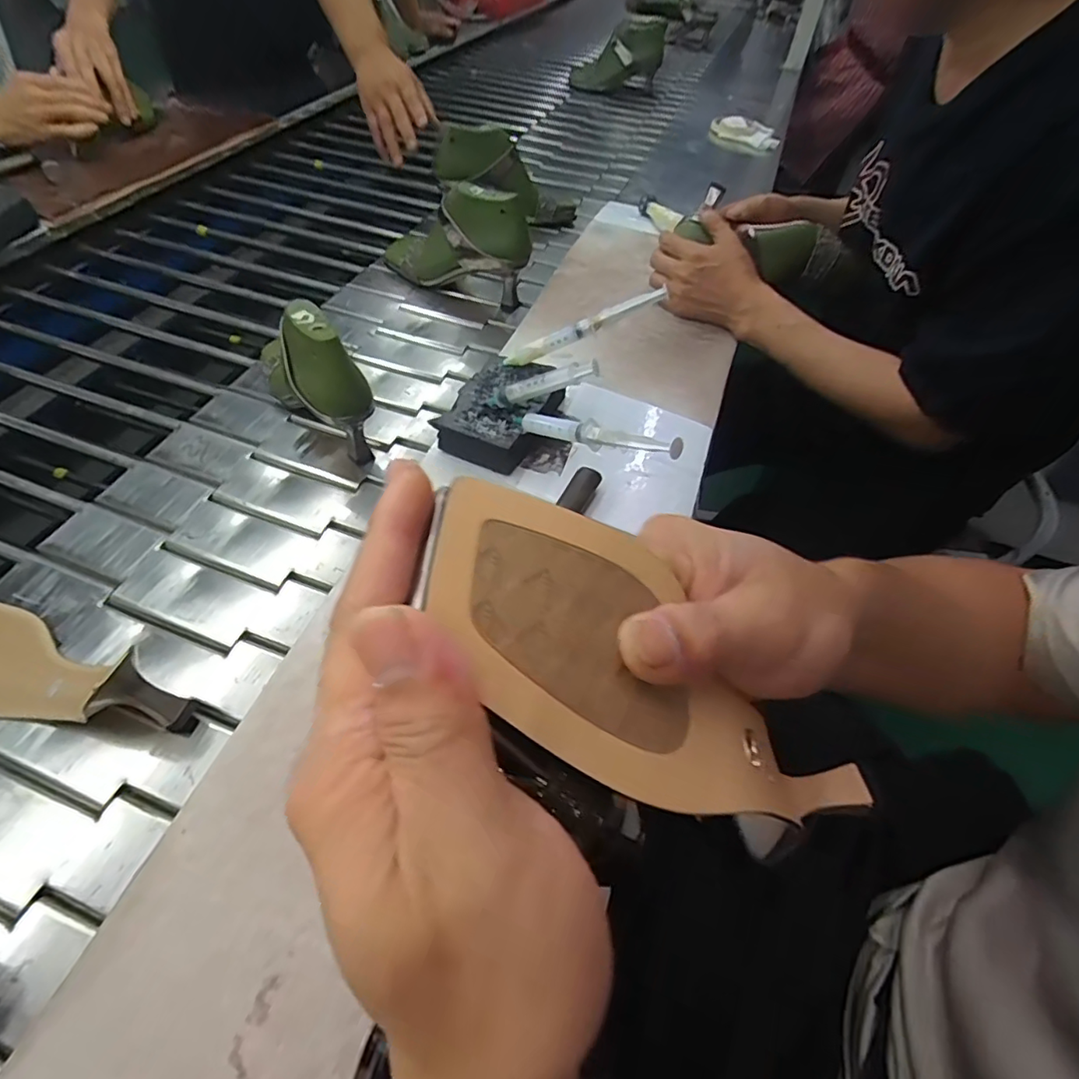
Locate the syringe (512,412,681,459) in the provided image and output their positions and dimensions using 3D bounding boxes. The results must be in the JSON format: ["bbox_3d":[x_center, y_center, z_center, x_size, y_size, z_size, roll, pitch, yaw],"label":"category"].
[{"bbox_3d":[0.037,-0.084,0.445,0.012,0.020,0.174,-39,39,-28],"label":"syringe"}]

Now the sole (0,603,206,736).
[{"bbox_3d":[-0.374,0.096,0.403,0.238,0.054,0.075,19,54,11],"label":"sole"}]

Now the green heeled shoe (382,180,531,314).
[{"bbox_3d":[-0.118,-0.418,0.767,0.227,0.147,0.080,20,52,6],"label":"green heeled shoe"}]

